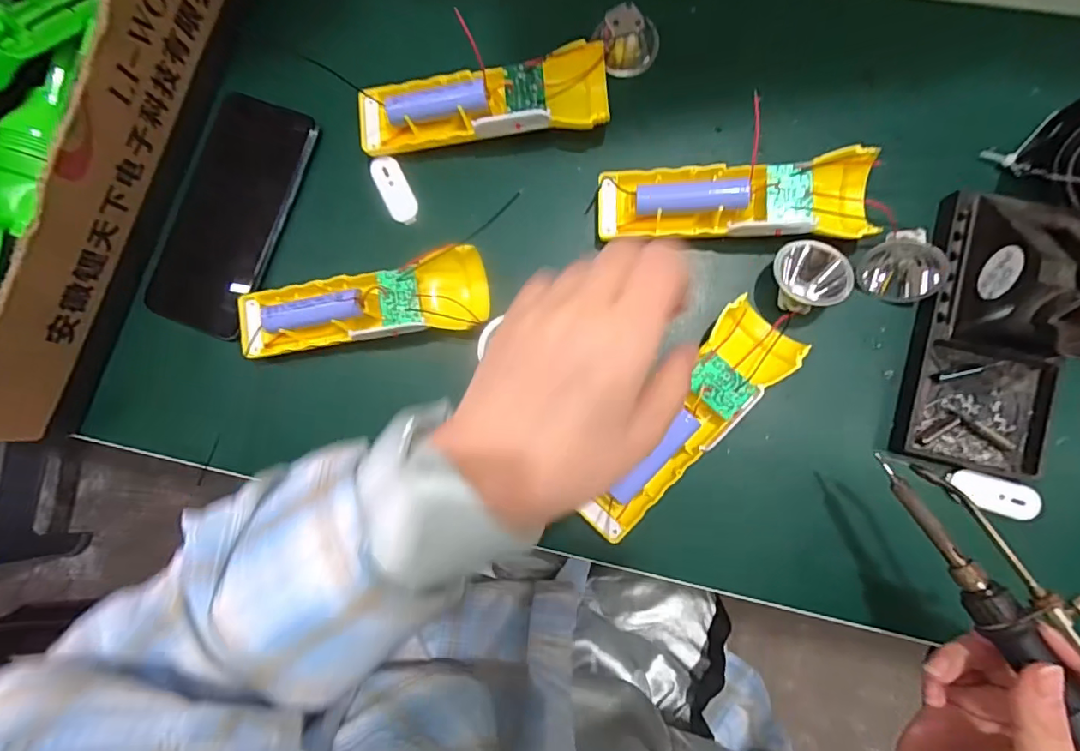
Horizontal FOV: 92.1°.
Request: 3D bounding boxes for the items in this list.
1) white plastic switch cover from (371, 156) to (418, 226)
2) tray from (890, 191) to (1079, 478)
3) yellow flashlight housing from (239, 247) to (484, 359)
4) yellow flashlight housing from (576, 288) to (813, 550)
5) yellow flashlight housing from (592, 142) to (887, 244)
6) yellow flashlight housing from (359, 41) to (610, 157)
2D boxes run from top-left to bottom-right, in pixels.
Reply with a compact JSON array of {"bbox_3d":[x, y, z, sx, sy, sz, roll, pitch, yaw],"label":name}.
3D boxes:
[{"bbox_3d":[-0.099,-0.127,0.356,0.020,0.006,0.049,-25,83,2],"label":"white plastic switch cover"},{"bbox_3d":[0.263,-0.026,0.283,0.072,0.072,0.155,13,86,5],"label":"tray"},{"bbox_3d":[-0.116,-0.047,0.337,0.162,0.036,0.048,-7,84,4],"label":"yellow flashlight housing"},{"bbox_3d":[0.084,0.027,0.314,0.050,0.030,0.160,44,89,7],"label":"yellow flashlight housing"},{"bbox_3d":[0.119,-0.108,0.322,0.162,0.032,0.048,1,85,4],"label":"yellow flashlight housing"},{"bbox_3d":[-0.038,-0.178,0.342,0.163,0.029,0.049,-2,85,4],"label":"yellow flashlight housing"}]

